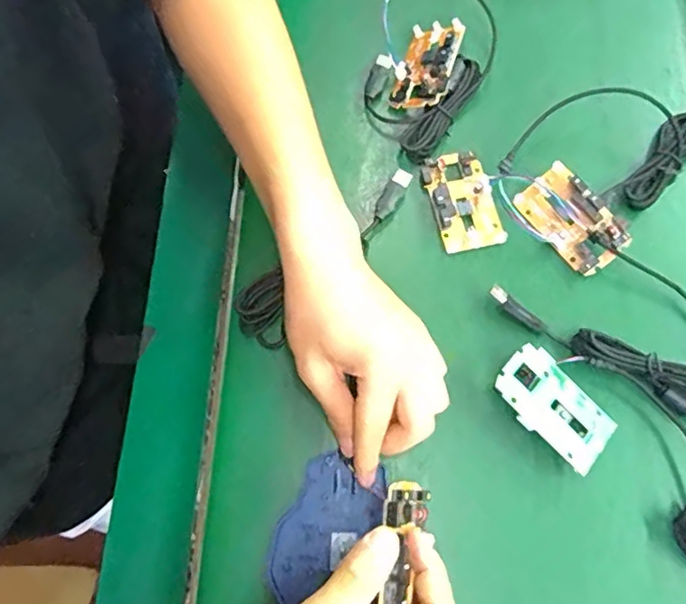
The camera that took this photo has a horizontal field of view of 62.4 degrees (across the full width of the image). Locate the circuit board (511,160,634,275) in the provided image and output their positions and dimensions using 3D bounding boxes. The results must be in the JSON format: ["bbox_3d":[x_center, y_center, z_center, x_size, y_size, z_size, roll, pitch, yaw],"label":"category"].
[{"bbox_3d":[0.165,-0.060,0.411,0.047,0.010,0.080,-41,73,19],"label":"circuit board"}]

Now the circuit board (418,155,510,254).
[{"bbox_3d":[0.087,-0.075,0.415,0.043,0.011,0.077,-15,73,-5],"label":"circuit board"}]

